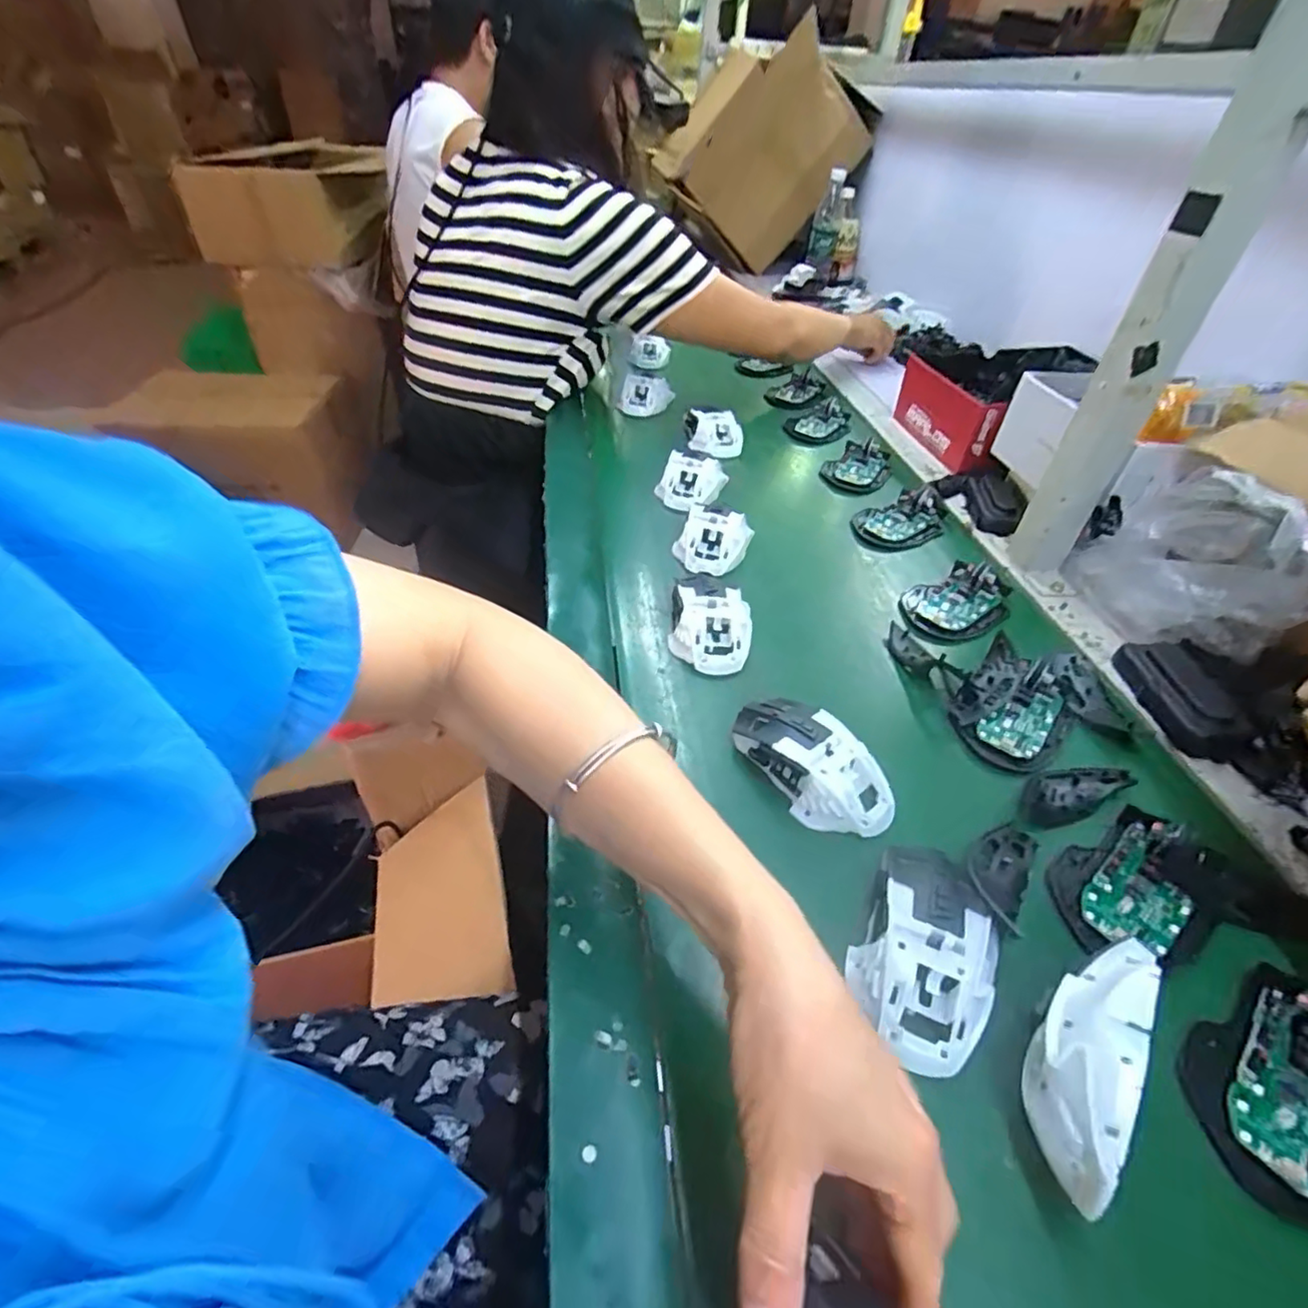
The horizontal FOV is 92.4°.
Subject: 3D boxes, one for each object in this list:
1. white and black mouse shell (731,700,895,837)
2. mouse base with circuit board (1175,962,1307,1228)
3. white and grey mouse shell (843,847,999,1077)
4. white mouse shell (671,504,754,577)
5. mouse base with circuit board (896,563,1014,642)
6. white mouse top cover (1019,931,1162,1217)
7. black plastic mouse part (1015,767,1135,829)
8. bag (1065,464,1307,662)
[{"bbox_3d":[0.104,0.071,0.414,0.058,0.039,0.111,-31,56,-31],"label":"white and black mouse shell"},{"bbox_3d":[0.298,0.201,0.291,0.107,0.019,0.070,-27,54,-28],"label":"mouse base with circuit board"},{"bbox_3d":[0.142,0.150,0.326,0.063,0.032,0.107,27,49,20],"label":"white and grey mouse shell"},{"bbox_3d":[0.056,-0.111,0.607,0.067,0.036,0.068,18,46,11],"label":"white mouse shell"},{"bbox_3d":[0.277,-0.051,0.570,0.112,0.023,0.073,-18,50,-22],"label":"mouse base with circuit board"},{"bbox_3d":[0.185,0.177,0.276,0.030,0.061,0.101,28,49,20],"label":"white mouse top cover"},{"bbox_3d":[0.279,0.092,0.420,0.094,0.008,0.035,-13,48,-18],"label":"black plastic mouse part"},{"bbox_3d":[0.454,-0.084,0.522,0.073,0.142,0.167,-2,46,-8],"label":"bag"}]

